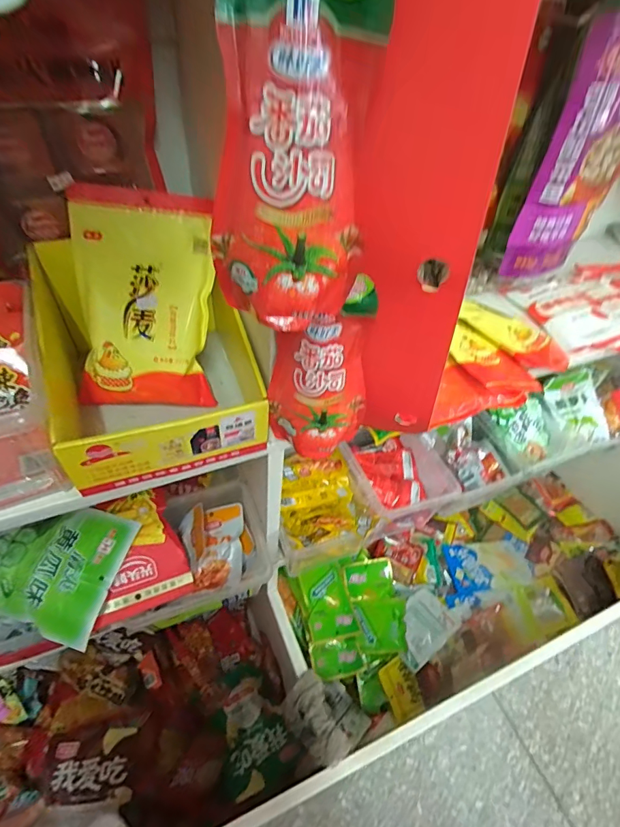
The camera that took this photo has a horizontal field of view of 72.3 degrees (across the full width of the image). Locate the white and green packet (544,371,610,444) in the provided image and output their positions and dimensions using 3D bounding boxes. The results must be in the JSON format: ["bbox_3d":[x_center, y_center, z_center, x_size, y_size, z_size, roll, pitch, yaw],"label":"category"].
[{"bbox_3d":[0.538,-0.009,0.853,0.103,0.011,0.139,-6,85,1],"label":"white and green packet"}]

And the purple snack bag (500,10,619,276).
[{"bbox_3d":[0.371,-0.329,0.556,0.188,0.299,0.028,-13,45,-23],"label":"purple snack bag"}]

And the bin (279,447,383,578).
[{"bbox_3d":[0.020,0.152,0.689,0.152,0.106,0.163,-4,48,-9],"label":"bin"}]

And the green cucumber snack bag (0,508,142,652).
[{"bbox_3d":[-0.343,0.186,0.536,0.208,0.047,0.148,13,48,5],"label":"green cucumber snack bag"}]

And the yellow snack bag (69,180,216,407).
[{"bbox_3d":[-0.173,-0.116,0.452,0.136,0.212,0.025,1,8,-11],"label":"yellow snack bag"}]

